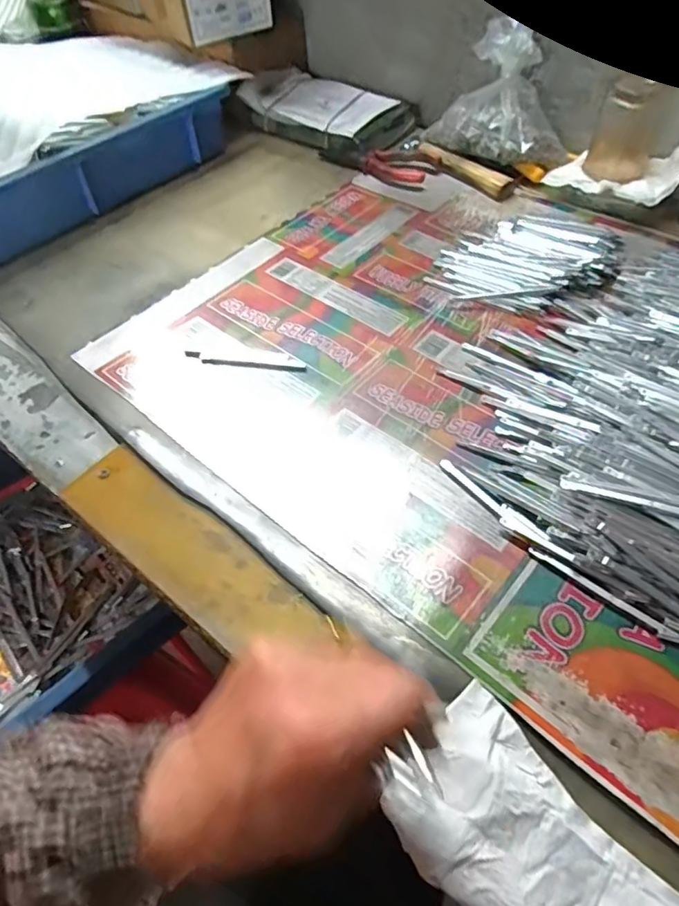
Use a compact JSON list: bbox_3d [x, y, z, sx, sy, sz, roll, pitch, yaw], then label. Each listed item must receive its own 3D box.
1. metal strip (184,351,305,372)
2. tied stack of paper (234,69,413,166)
[{"bbox_3d":[-0.081,-0.077,0.460,0.107,0.004,0.013,8,54,10],"label":"metal strip"},{"bbox_3d":[-0.015,-0.434,0.703,0.206,0.045,0.118,34,62,26],"label":"tied stack of paper"}]

